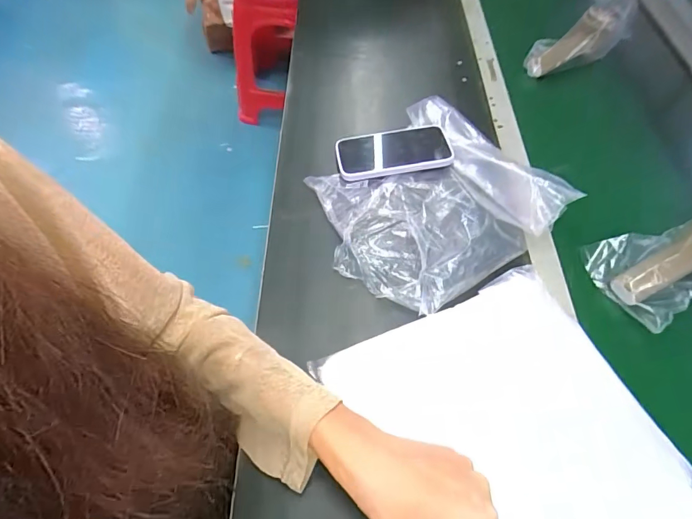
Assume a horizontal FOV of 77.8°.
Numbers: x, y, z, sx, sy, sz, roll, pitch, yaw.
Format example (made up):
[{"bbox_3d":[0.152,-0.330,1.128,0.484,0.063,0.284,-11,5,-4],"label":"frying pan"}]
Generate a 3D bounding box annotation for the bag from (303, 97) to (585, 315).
[{"bbox_3d":[0.094,-0.081,0.511,0.265,0.045,0.245,-30,63,-19],"label":"bag"}]

